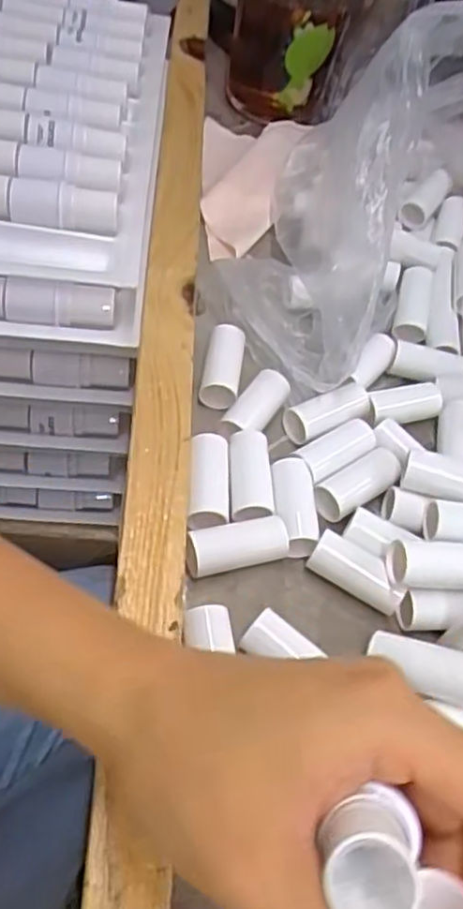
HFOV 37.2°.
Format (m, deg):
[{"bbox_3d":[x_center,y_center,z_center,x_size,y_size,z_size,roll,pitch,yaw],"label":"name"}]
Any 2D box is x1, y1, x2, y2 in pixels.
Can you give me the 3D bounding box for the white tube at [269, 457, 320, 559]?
[{"bbox_3d":[0.032,0.027,0.339,0.023,0.020,0.048,5,54,-10],"label":"white tube"}]

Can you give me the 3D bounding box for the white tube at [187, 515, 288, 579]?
[{"bbox_3d":[0.002,0.044,0.321,0.048,0.023,0.018,-9,58,-19],"label":"white tube"}]

